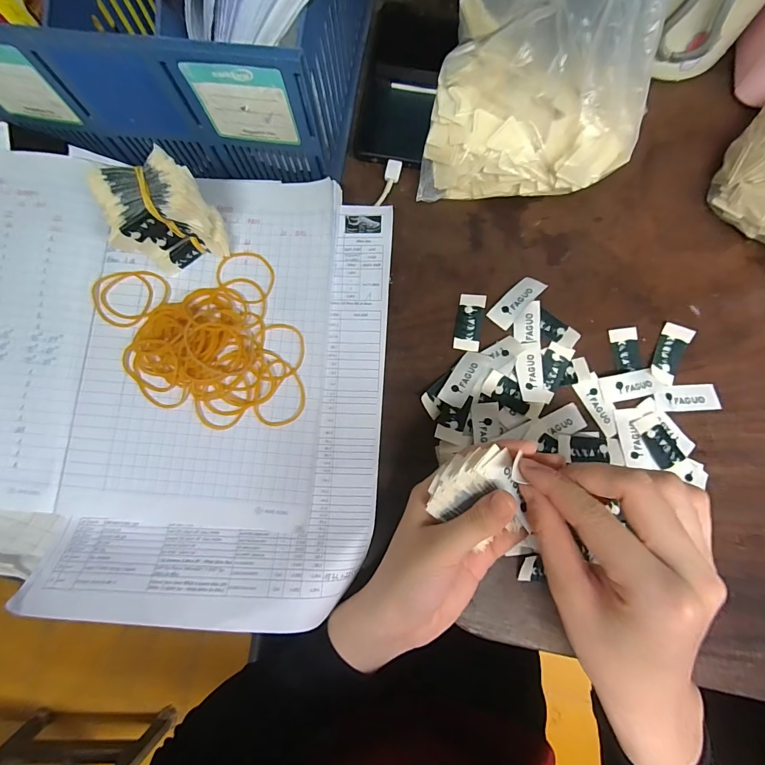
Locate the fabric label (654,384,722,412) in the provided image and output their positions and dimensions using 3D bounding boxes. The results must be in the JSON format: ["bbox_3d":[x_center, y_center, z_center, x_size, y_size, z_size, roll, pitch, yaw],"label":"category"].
[{"bbox_3d":[0.228,0.012,0.287,0.046,0.005,0.020,-2,79,-2],"label":"fabric label"}]

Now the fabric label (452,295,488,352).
[{"bbox_3d":[0.069,-0.048,0.304,0.020,0.004,0.045,9,82,5],"label":"fabric label"}]

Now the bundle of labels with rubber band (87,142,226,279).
[{"bbox_3d":[-0.140,-0.107,0.250,0.055,0.067,0.033,-21,80,-2],"label":"bundle of labels with rubber band"}]

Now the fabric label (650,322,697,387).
[{"bbox_3d":[0.220,-0.021,0.292,0.019,0.005,0.048,23,83,17],"label":"fabric label"}]

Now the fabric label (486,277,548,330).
[{"bbox_3d":[0.106,-0.065,0.302,0.020,0.008,0.045,43,80,7],"label":"fabric label"}]

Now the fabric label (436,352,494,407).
[{"bbox_3d":[0.063,-0.004,0.292,0.020,0.006,0.046,32,79,5],"label":"fabric label"}]

